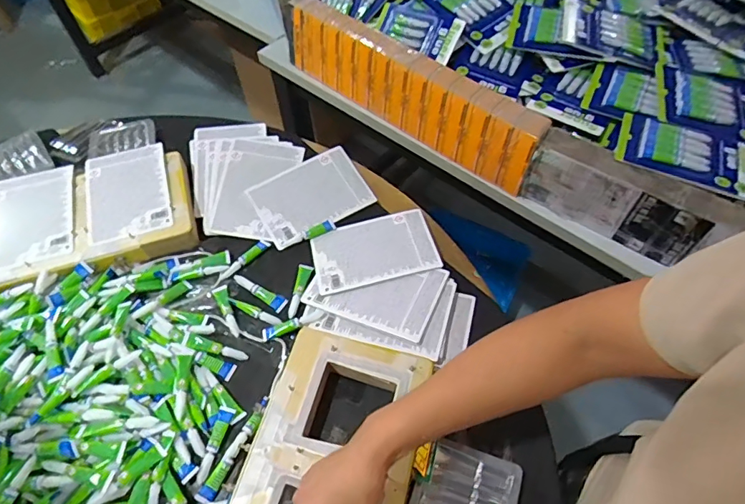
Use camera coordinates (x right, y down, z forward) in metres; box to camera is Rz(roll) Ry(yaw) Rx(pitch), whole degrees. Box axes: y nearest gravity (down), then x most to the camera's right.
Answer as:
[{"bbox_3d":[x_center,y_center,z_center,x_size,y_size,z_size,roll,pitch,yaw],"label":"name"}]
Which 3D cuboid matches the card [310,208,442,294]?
[{"bbox_3d":[0.001,-0.003,0.679,0.167,0.007,0.113,-13,51,-2],"label":"card"}]

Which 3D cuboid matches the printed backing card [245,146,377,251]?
[{"bbox_3d":[-0.093,-0.088,0.737,0.169,0.010,0.115,-30,76,-17],"label":"printed backing card"}]

